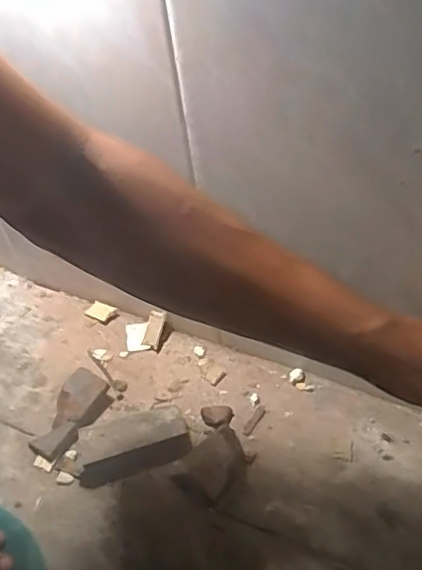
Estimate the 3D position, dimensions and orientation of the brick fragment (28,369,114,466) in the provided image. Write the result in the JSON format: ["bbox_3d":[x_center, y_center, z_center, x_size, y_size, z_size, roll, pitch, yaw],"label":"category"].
[{"bbox_3d":[-0.123,0.114,0.495,0.042,0.022,0.081,17,47,24],"label":"brick fragment"}]

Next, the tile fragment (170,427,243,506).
[{"bbox_3d":[0.002,0.143,0.451,0.039,0.023,0.056,24,70,28],"label":"tile fragment"}]

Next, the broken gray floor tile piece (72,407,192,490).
[{"bbox_3d":[-0.067,0.132,0.472,0.093,0.018,0.048,-13,43,-7],"label":"broken gray floor tile piece"}]

